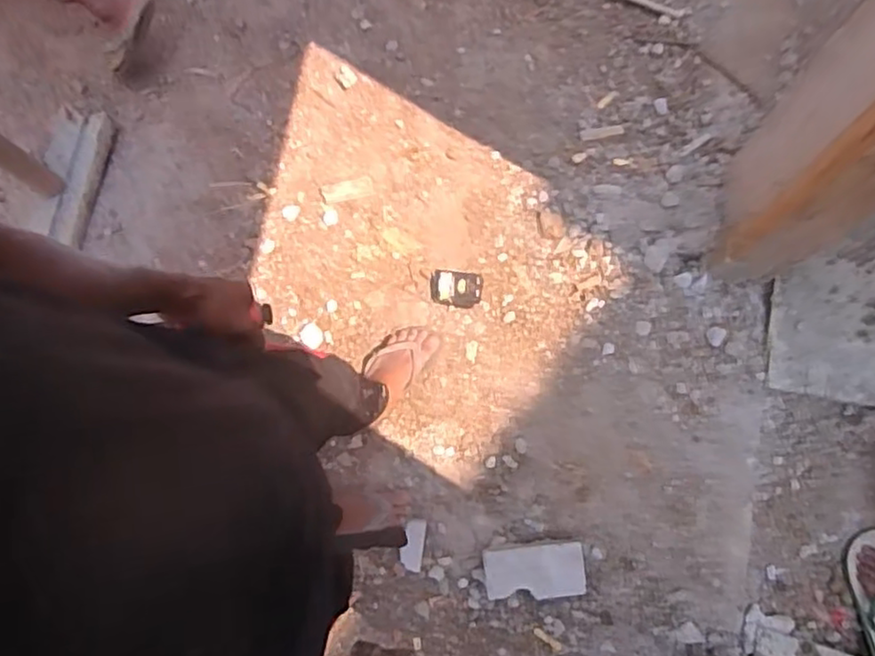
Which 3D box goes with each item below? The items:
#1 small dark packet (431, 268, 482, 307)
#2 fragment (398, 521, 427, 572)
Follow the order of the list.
[{"bbox_3d":[0.043,-0.088,1.511,0.113,0.020,0.077,3,77,2],"label":"small dark packet"},{"bbox_3d":[-0.051,0.441,1.377,0.046,0.026,0.098,6,77,3],"label":"fragment"}]

